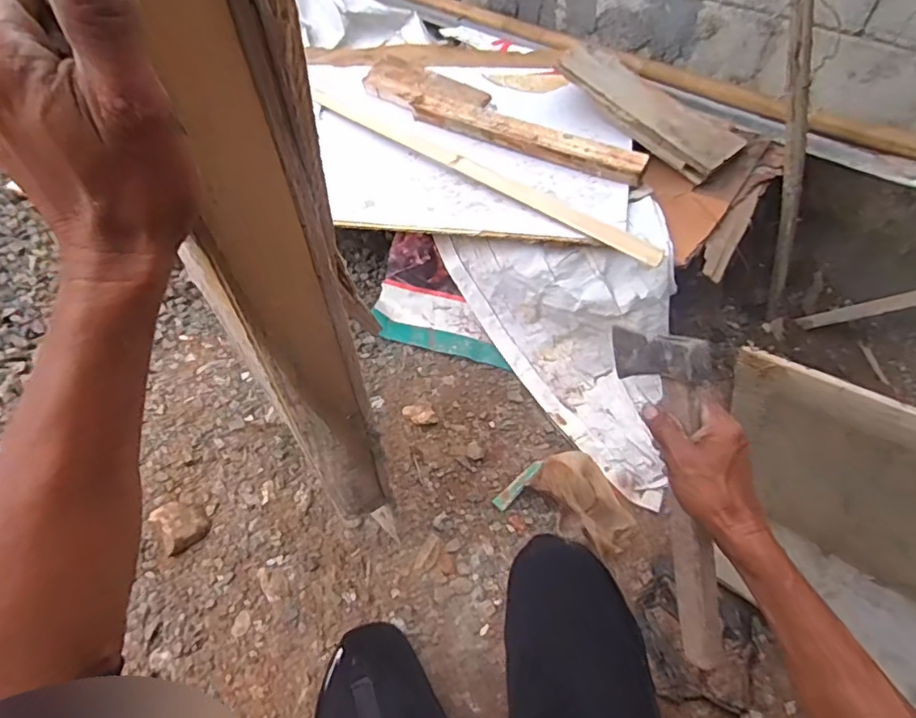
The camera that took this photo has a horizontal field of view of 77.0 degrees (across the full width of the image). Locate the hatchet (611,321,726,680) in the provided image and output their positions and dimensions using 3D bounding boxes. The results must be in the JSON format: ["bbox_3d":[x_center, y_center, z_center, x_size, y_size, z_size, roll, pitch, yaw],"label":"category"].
[{"bbox_3d":[0.205,0.129,0.541,0.044,0.101,0.313,-9,97,-3],"label":"hatchet"}]

